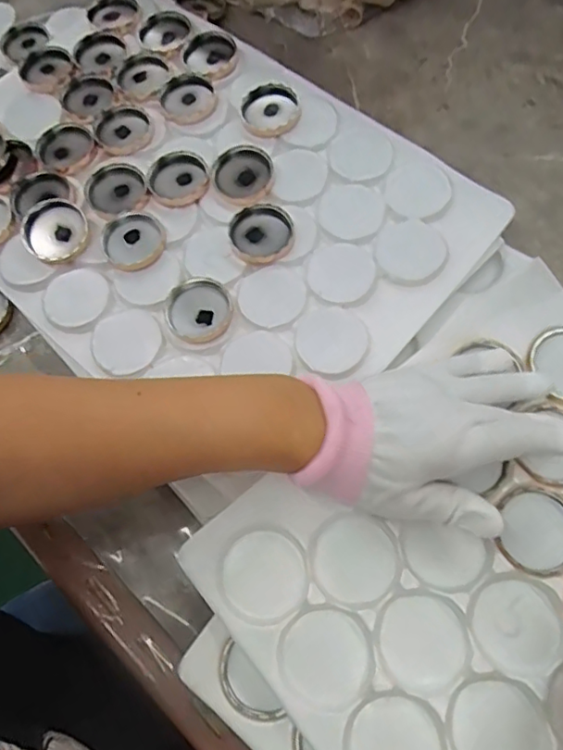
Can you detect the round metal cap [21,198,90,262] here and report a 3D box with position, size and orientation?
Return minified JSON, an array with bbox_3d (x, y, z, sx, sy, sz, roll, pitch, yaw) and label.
[{"bbox_3d":[-0.175,-0.112,0.439,0.048,0.011,0.051,-2,70,4],"label":"round metal cap"}]

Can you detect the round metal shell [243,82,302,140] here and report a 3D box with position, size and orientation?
[{"bbox_3d":[-0.009,-0.220,0.469,0.046,0.011,0.045,-2,70,4],"label":"round metal shell"}]

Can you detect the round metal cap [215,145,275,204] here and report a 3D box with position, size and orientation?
[{"bbox_3d":[-0.030,-0.159,0.445,0.044,0.010,0.048,-18,69,-2],"label":"round metal cap"}]

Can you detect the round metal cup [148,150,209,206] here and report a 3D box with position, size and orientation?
[{"bbox_3d":[-0.083,-0.158,0.453,0.046,0.007,0.048,-2,70,4],"label":"round metal cup"}]

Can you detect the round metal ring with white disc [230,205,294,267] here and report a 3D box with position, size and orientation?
[{"bbox_3d":[-0.015,-0.106,0.427,0.045,0.008,0.047,-2,70,4],"label":"round metal ring with white disc"}]

